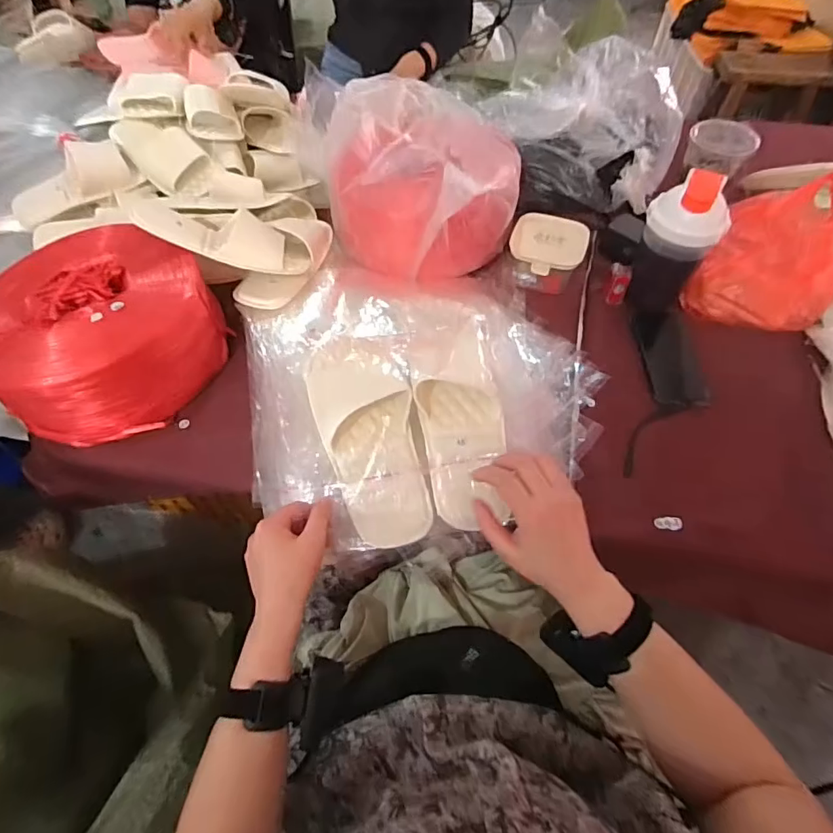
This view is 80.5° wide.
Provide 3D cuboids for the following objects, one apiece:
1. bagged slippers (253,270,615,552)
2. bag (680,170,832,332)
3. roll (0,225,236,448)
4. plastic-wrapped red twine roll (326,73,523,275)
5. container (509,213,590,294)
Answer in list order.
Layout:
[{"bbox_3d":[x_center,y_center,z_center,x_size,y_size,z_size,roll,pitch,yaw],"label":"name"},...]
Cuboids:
[{"bbox_3d":[0.008,-0.058,0.630,0.428,0.069,0.423,-10,57,-7],"label":"bagged slippers"},{"bbox_3d":[0.541,-0.240,0.721,0.178,0.138,0.248,39,65,22],"label":"bag"},{"bbox_3d":[-0.396,-0.103,0.632,0.222,0.128,0.268,34,63,20],"label":"roll"},{"bbox_3d":[0.006,-0.383,0.779,0.284,0.152,0.326,1,57,0],"label":"plastic-wrapped red twine roll"},{"bbox_3d":[0.200,-0.253,0.762,0.112,0.059,0.113,13,58,8],"label":"container"}]

